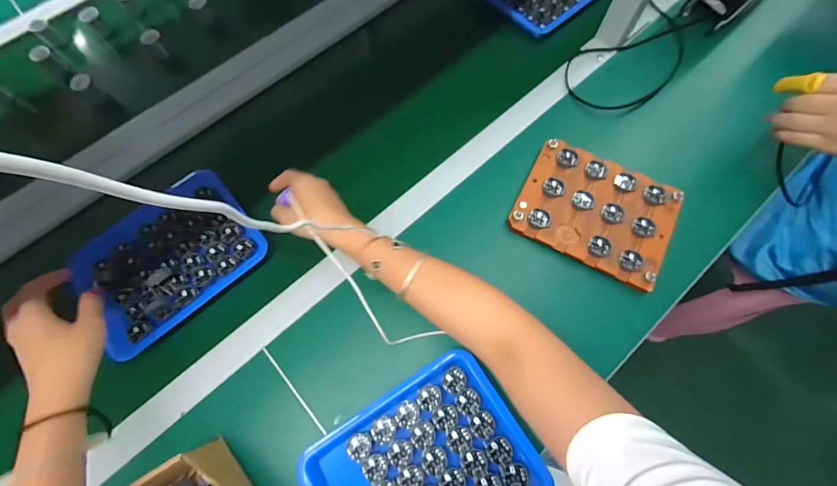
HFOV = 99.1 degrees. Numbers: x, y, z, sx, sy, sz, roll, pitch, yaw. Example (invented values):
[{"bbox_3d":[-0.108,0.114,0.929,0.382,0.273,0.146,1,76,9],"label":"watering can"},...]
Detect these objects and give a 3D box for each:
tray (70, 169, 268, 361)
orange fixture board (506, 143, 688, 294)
[{"bbox_3d":[-0.328,0.015,0.469,0.212,0.023,0.183,-40,74,-13],"label":"tray"},{"bbox_3d":[0.232,-0.043,0.467,0.187,0.022,0.147,27,72,10],"label":"orange fixture board"}]

